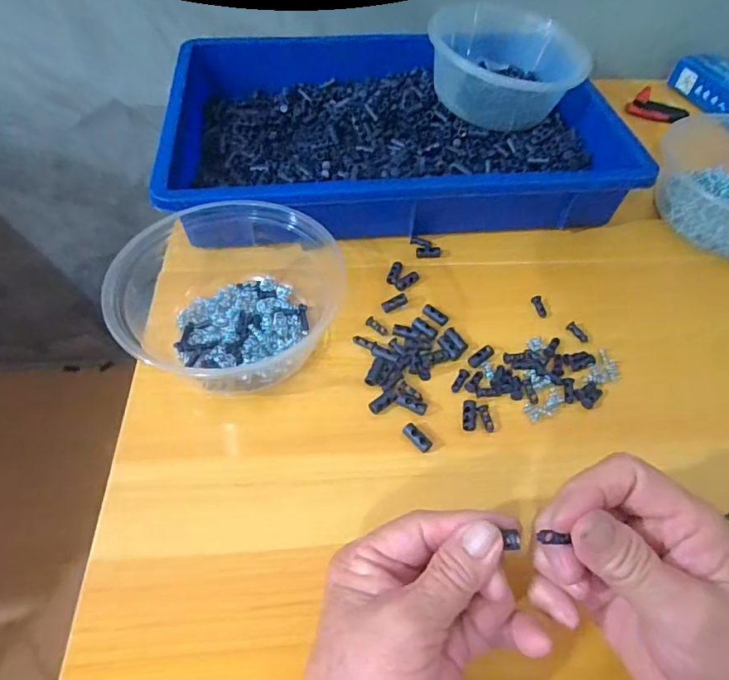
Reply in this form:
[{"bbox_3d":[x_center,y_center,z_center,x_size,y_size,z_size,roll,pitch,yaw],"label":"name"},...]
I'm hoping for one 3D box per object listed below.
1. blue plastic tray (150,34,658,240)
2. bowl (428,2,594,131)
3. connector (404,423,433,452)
[{"bbox_3d":[0.023,-0.199,0.453,0.368,0.044,0.255,-3,53,-4],"label":"blue plastic tray"},{"bbox_3d":[0.135,-0.261,0.482,0.137,0.059,0.125,1,53,-2],"label":"bowl"},{"bbox_3d":[0.031,0.058,0.302,0.009,0.007,0.019,-35,62,-25],"label":"connector"}]

